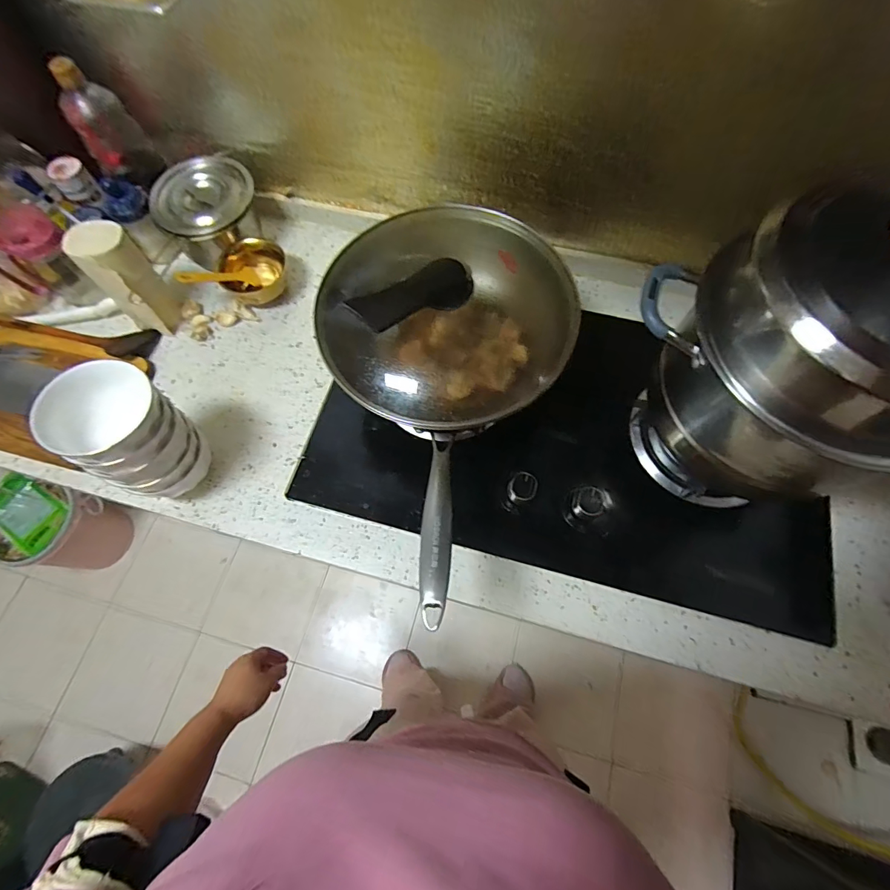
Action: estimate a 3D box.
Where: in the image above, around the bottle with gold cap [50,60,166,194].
[{"bbox_3d":[-0.544,-0.509,0.715,0.091,0.171,0.074,12,69,6],"label":"bottle with gold cap"}]

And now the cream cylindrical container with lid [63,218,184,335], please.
[{"bbox_3d":[-0.488,-0.255,0.691,0.080,0.175,0.079,0,68,1],"label":"cream cylindrical container with lid"}]

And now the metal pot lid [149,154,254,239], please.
[{"bbox_3d":[-0.413,-0.421,0.755,0.169,0.024,0.145,-28,85,0],"label":"metal pot lid"}]

